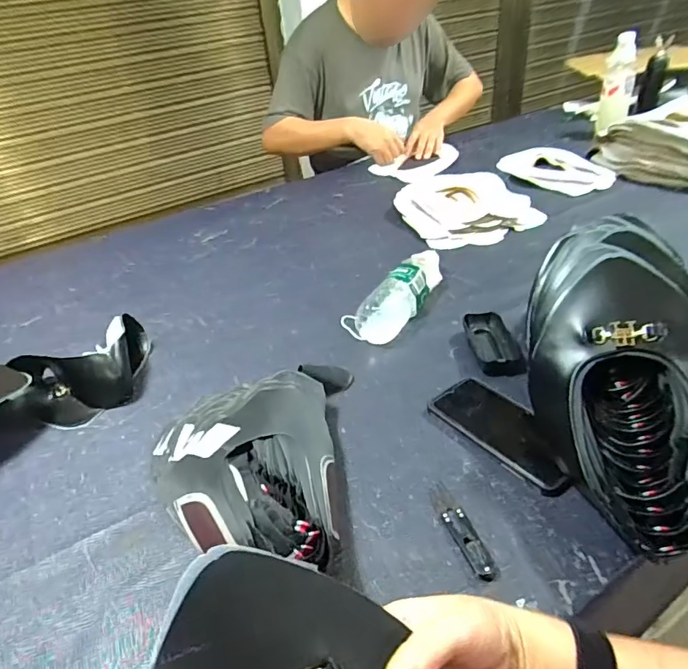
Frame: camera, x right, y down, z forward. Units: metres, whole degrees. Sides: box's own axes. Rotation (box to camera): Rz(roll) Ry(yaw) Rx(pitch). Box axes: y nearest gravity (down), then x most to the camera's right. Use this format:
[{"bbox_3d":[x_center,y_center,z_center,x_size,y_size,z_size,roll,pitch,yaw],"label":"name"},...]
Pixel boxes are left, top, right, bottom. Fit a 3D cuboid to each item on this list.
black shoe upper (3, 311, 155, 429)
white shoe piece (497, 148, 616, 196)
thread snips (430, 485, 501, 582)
[{"bbox_3d":[-0.328,0.044,0.642,0.160,0.066,0.124,-22,40,-21],"label":"black shoe upper"},{"bbox_3d":[0.481,-0.386,1.166,0.150,0.030,0.262,-25,41,-24],"label":"white shoe piece"},{"bbox_3d":[0.104,0.171,0.450,0.022,0.009,0.102,-15,38,-12],"label":"thread snips"}]

